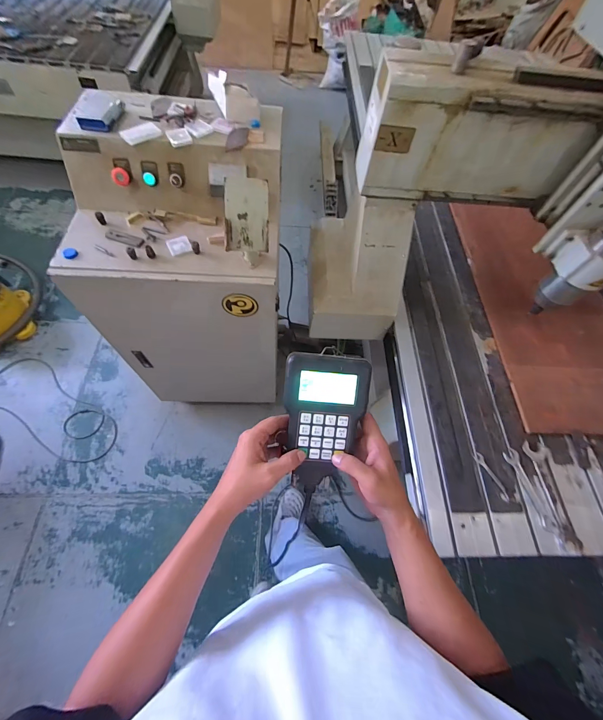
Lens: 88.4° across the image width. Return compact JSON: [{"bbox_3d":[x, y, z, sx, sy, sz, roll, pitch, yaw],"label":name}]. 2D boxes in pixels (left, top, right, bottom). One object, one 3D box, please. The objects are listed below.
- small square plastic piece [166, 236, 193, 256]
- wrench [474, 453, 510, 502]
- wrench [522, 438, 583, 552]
[{"bbox_3d":[-0.316,-0.298,0.802,0.056,0.007,0.056,-25,67,-15],"label":"small square plastic piece"},{"bbox_3d":[0.481,0.295,0.781,0.028,0.009,0.124,-25,68,-15],"label":"wrench"},{"bbox_3d":[0.632,0.332,0.773,0.063,0.008,0.247,-4,64,-6],"label":"wrench"}]

